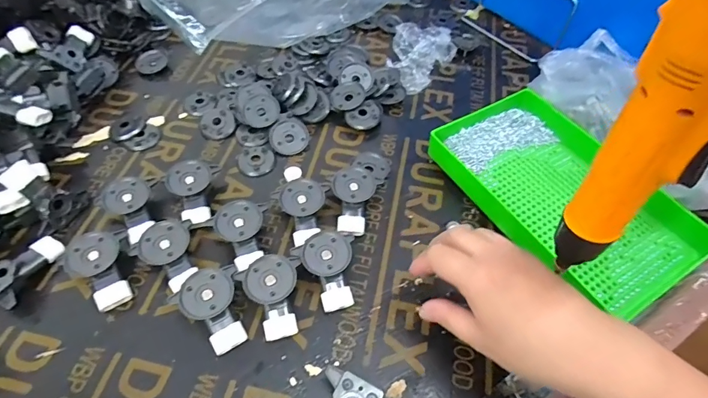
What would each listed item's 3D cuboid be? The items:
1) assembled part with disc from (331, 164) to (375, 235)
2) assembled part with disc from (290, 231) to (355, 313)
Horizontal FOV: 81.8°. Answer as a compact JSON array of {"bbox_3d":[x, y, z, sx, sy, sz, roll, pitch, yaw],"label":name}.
[{"bbox_3d":[0.000,0.003,0.409,0.041,0.032,0.066,0,54,-1],"label":"assembled part with disc"},{"bbox_3d":[-0.019,0.064,0.367,0.048,0.029,0.065,-22,58,-16],"label":"assembled part with disc"}]

